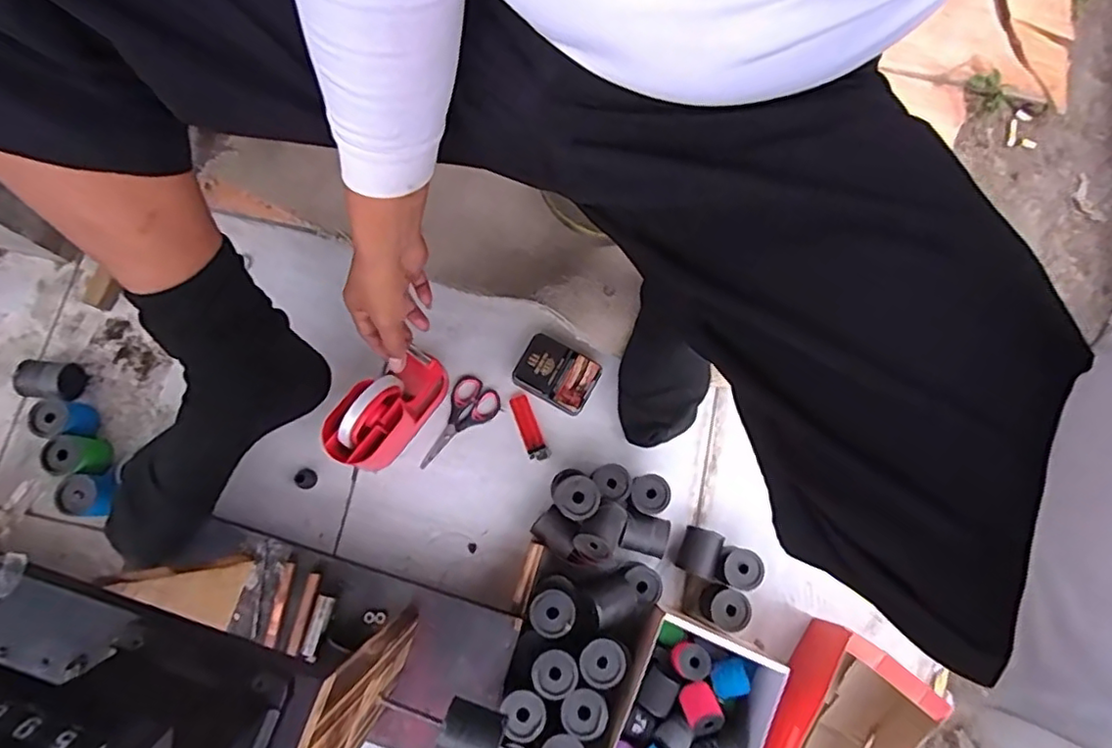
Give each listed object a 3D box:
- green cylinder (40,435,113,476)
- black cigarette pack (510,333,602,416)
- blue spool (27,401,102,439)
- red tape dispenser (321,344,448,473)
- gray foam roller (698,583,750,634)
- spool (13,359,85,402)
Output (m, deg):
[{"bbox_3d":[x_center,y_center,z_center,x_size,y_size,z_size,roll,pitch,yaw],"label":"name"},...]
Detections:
[{"bbox_3d":[-0.525,0.092,0.676,0.051,0.052,0.042,-1,78,-2],"label":"green cylinder"},{"bbox_3d":[0.001,0.001,0.726,0.091,0.025,0.067,28,79,4],"label":"black cigarette pack"},{"bbox_3d":[-0.548,0.052,0.685,0.050,0.047,0.042,7,78,0],"label":"blue spool"},{"bbox_3d":[-0.187,0.035,0.671,0.066,0.105,0.144,37,79,6],"label":"red tape dispenser"},{"bbox_3d":[0.184,0.255,0.668,0.039,0.051,0.042,0,78,-1],"label":"gray foam roller"},{"bbox_3d":[-0.575,0.008,0.697,0.056,0.042,0.045,7,78,0],"label":"spool"}]

